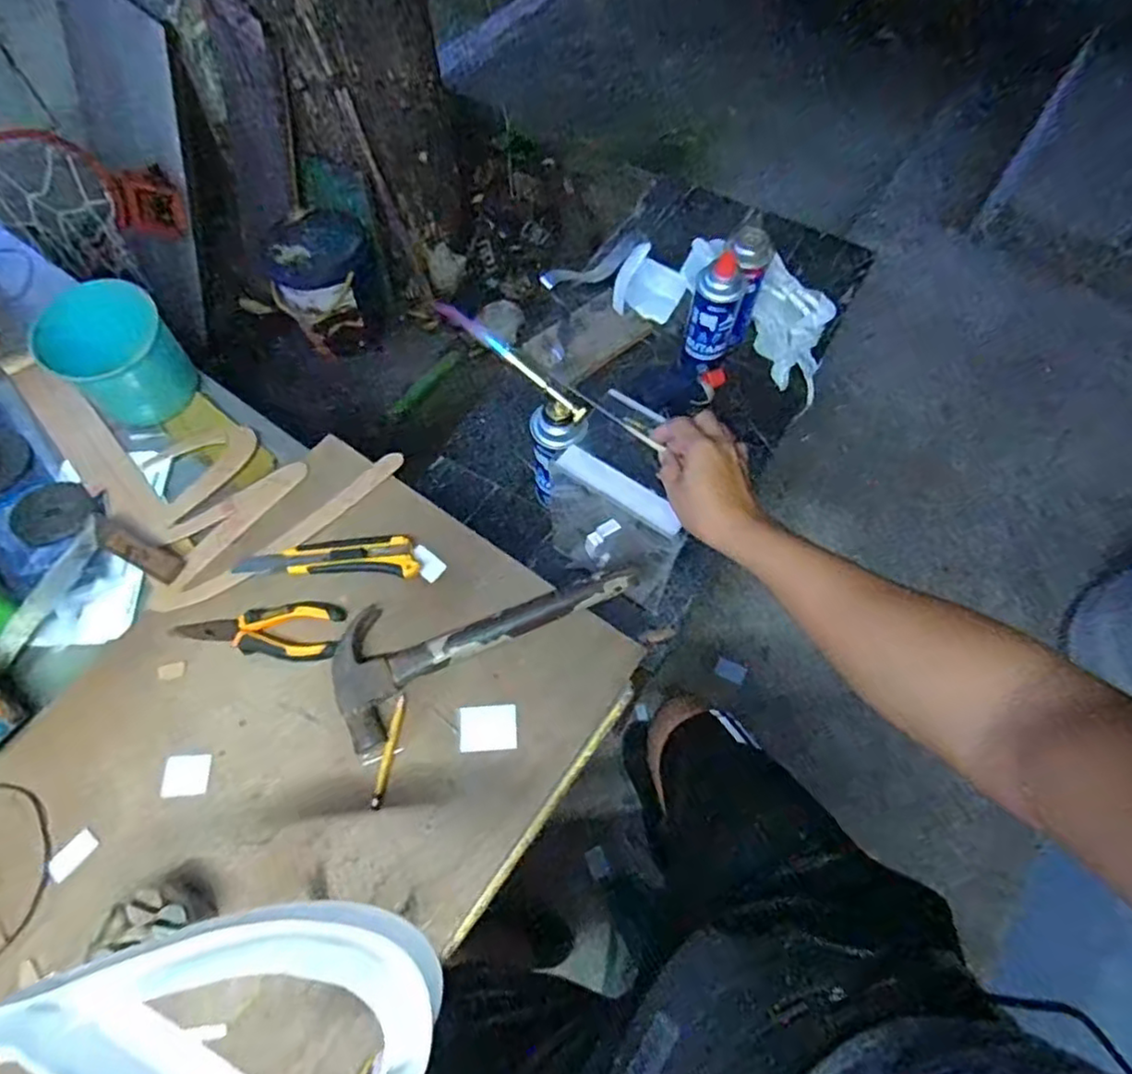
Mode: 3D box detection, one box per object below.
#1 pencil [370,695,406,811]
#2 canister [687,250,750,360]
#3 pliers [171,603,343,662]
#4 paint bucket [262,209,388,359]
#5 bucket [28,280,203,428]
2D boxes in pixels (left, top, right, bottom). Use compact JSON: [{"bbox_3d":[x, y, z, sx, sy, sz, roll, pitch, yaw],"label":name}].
[{"bbox_3d":[-0.155,0.188,0.568,0.010,0.012,0.094,10,67,6],"label":"pencil"},{"bbox_3d":[0.204,-0.306,0.900,0.066,0.162,0.060,0,67,0],"label":"canister"},{"bbox_3d":[-0.289,0.086,0.608,0.161,0.026,0.054,1,66,2],"label":"pliers"},{"bbox_3d":[-0.537,-0.568,1.452,0.209,0.233,0.203,0,67,0],"label":"paint bucket"},{"bbox_3d":[-0.481,-0.197,0.706,0.093,0.120,0.114,40,73,17],"label":"bucket"}]

